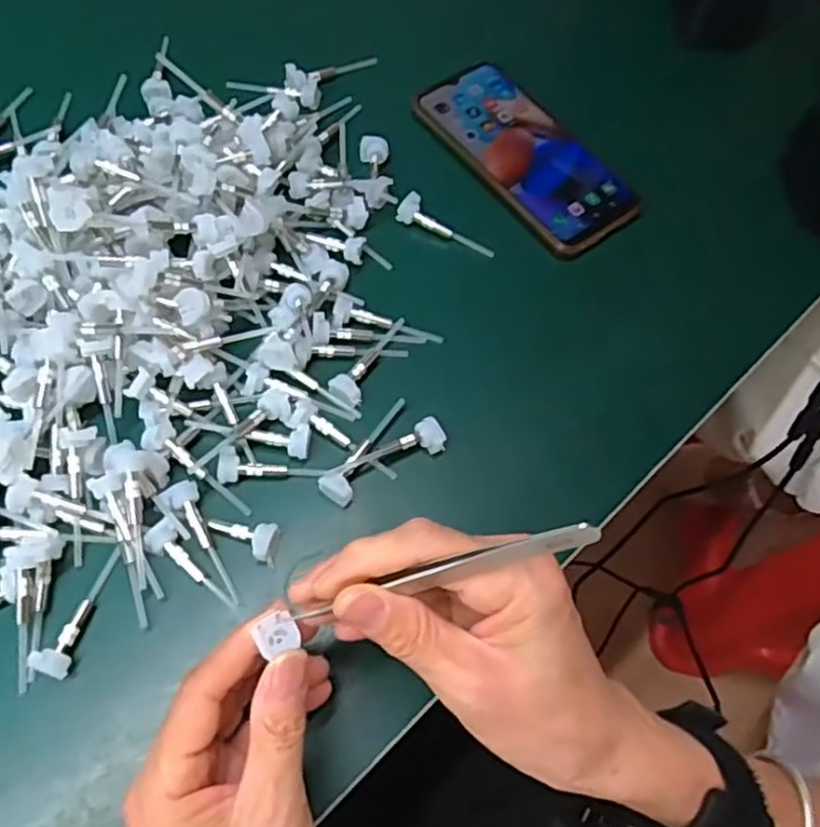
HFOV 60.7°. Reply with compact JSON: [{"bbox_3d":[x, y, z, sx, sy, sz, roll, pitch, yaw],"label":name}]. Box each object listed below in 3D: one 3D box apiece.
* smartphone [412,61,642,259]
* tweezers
[{"bbox_3d":[0.079,-0.176,0.474,0.078,0.009,0.162,-36,72,-18],"label":"smartphone"},{"bbox_3d":[0.006,0.059,0.248,0.133,0.008,0.007,-24,57,29],"label":"tweezers"}]

